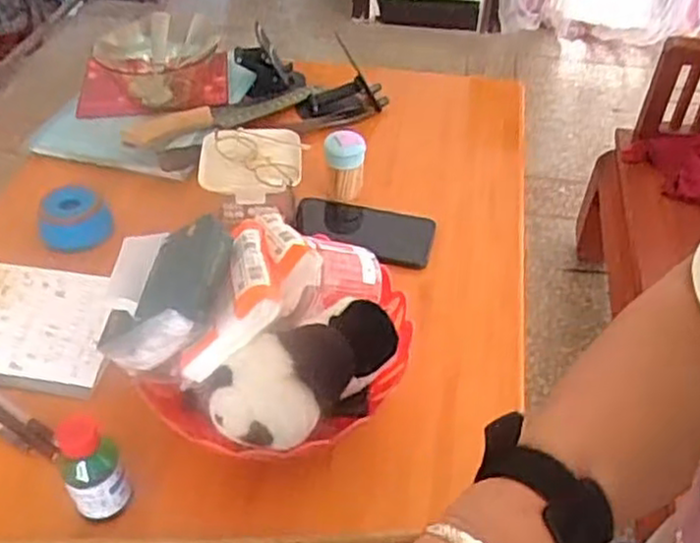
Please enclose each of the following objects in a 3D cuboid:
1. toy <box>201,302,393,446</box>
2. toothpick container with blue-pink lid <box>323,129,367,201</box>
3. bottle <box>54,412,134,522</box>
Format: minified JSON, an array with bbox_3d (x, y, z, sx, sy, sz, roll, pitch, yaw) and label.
[{"bbox_3d":[-0.031,0.086,0.569,0.157,0.070,0.069,-26,52,-24],"label":"toy"},{"bbox_3d":[-0.006,-0.125,0.844,0.046,0.074,0.042,-1,46,-2],"label":"toothpick container with blue-pink lid"},{"bbox_3d":[-0.196,0.150,0.548,0.042,0.093,0.035,-21,50,-20],"label":"bottle"}]

